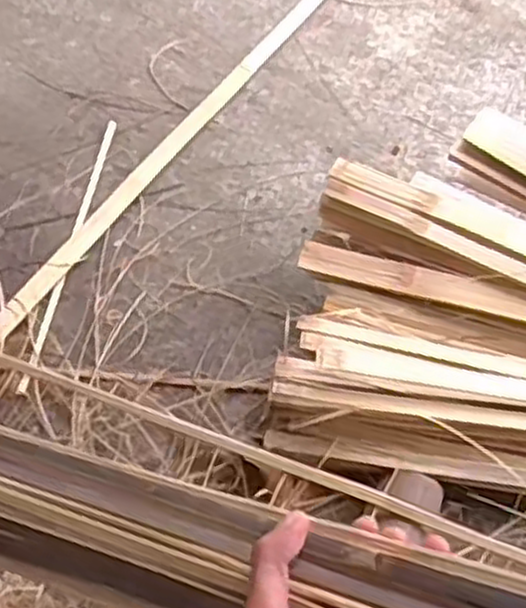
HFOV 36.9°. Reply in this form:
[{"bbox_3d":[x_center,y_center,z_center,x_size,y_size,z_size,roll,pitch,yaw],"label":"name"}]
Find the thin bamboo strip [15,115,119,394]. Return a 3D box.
[{"bbox_3d":[-0.250,-0.079,1.035,0.014,0.009,0.447,7,57,4],"label":"thin bamboo strip"}]

